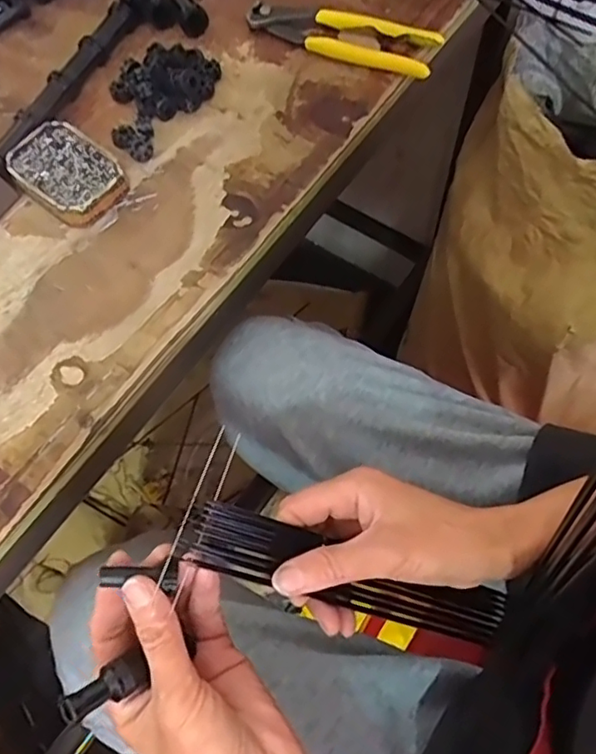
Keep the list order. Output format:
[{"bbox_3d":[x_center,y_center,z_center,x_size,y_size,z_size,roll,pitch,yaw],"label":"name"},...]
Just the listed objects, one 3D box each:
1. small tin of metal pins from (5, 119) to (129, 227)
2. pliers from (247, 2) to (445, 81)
[{"bbox_3d":[-0.175,-0.156,0.458,0.089,0.021,0.062,37,72,11],"label":"small tin of metal pins"},{"bbox_3d":[0.037,-0.287,0.504,0.162,0.019,0.043,22,76,14],"label":"pliers"}]

